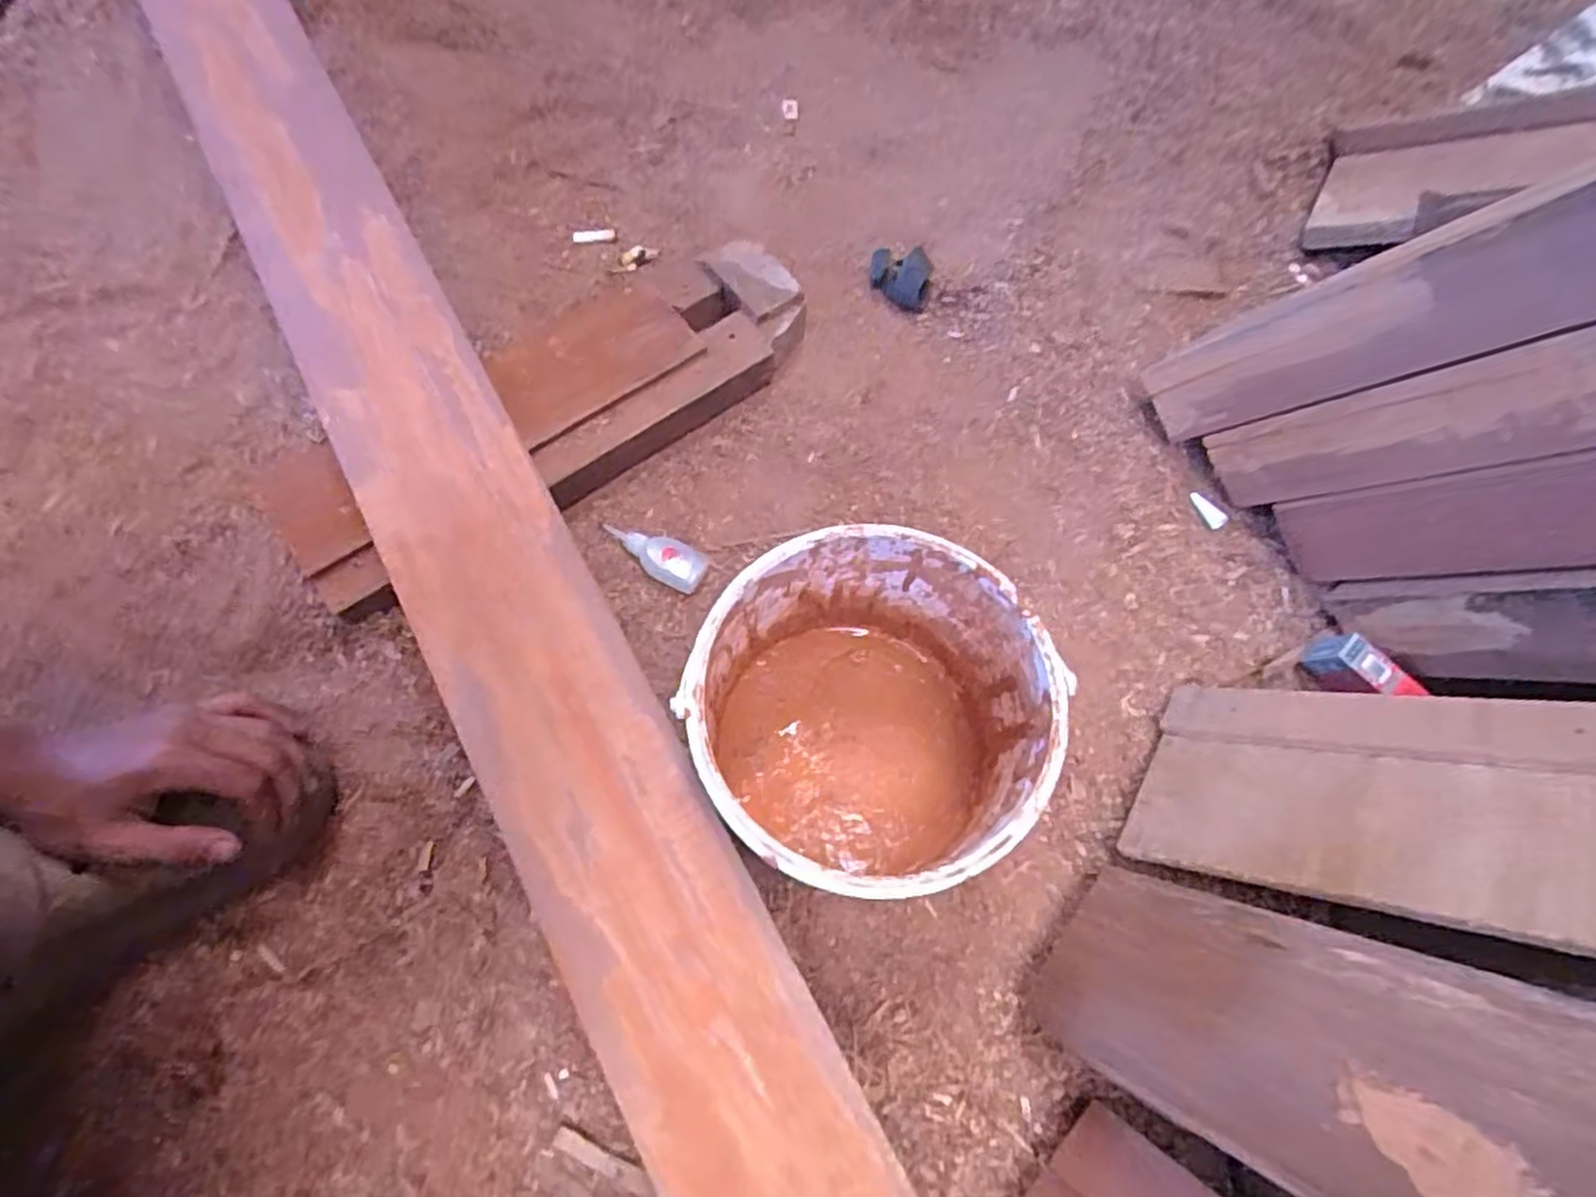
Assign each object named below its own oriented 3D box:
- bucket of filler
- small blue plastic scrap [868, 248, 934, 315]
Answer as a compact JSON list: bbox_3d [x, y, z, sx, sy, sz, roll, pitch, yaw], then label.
[{"bbox_3d":[0.036,0.078,0.437,0.177,0.179,0.177,0,66,-1],"label":"bucket of filler"},{"bbox_3d":[0.089,-0.287,0.678,0.058,0.011,0.053,19,91,16],"label":"small blue plastic scrap"}]

